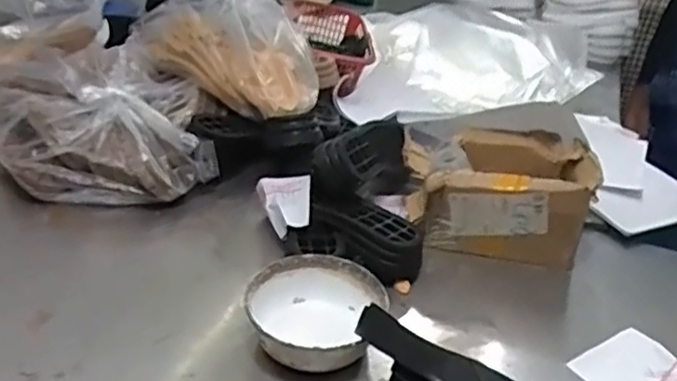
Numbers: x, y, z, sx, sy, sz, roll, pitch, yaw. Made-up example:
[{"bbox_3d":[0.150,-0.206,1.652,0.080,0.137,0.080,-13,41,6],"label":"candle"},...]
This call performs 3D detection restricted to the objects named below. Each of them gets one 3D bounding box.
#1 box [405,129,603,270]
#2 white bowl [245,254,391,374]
[{"bbox_3d":[0.218,-0.004,0.928,0.249,0.123,0.178,8,31,8],"label":"box"},{"bbox_3d":[-0.031,0.138,0.729,0.139,0.056,0.144,2,31,-1],"label":"white bowl"}]

